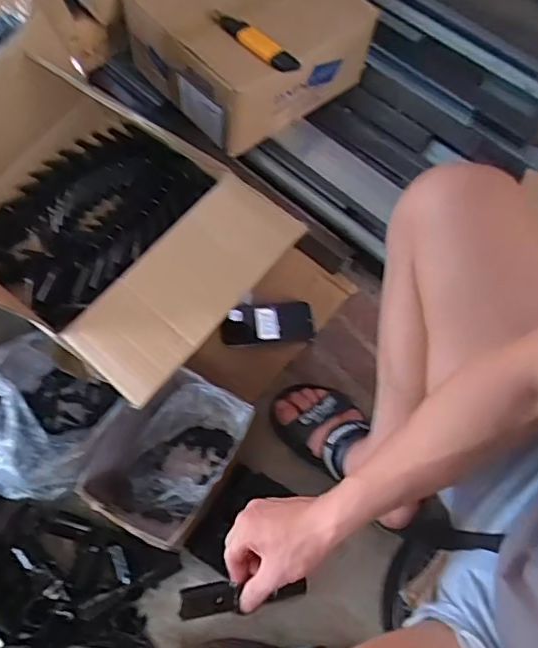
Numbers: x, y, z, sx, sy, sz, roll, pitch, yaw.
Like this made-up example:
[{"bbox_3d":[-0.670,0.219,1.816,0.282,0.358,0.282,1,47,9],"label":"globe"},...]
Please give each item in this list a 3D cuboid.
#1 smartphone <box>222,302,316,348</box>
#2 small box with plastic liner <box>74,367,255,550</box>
[{"bbox_3d":[-0.001,0.000,0.878,0.149,0.012,0.071,-7,66,-21],"label":"smartphone"},{"bbox_3d":[-0.130,0.173,0.745,0.153,0.101,0.204,31,68,11],"label":"small box with plastic liner"}]

